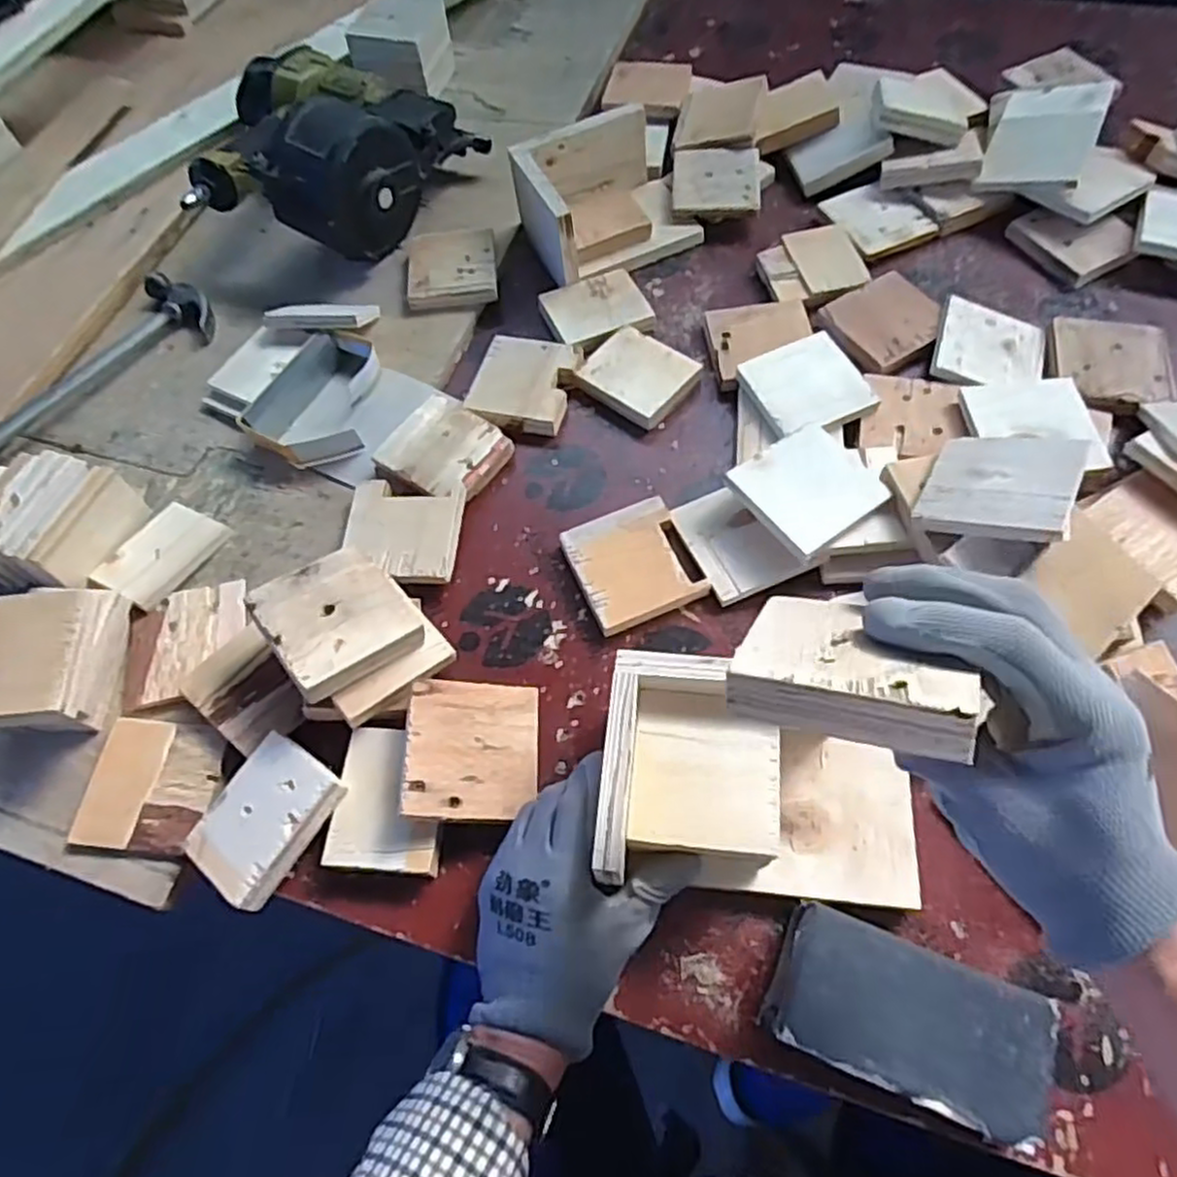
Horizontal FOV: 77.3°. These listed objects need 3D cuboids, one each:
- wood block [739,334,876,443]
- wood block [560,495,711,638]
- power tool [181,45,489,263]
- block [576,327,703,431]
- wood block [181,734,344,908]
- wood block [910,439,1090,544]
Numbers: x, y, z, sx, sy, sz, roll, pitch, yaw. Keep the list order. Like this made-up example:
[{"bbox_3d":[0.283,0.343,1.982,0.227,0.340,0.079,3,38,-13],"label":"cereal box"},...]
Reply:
[{"bbox_3d":[0.183,-0.170,0.620,0.091,0.018,0.093,-22,64,-10],"label":"wood block"},{"bbox_3d":[0.035,-0.019,0.565,0.088,0.014,0.090,-21,64,-9],"label":"wood block"},{"bbox_3d":[-0.280,-0.452,0.750,0.242,0.105,0.234,18,64,10],"label":"power tool"},{"bbox_3d":[0.044,-0.189,0.654,0.090,0.014,0.076,38,69,19],"label":"block"},{"bbox_3d":[-0.212,0.149,0.479,0.072,0.023,0.091,30,67,16],"label":"wood block"},{"bbox_3d":[0.285,-0.073,0.509,0.091,0.010,0.097,10,51,36],"label":"wood block"}]

